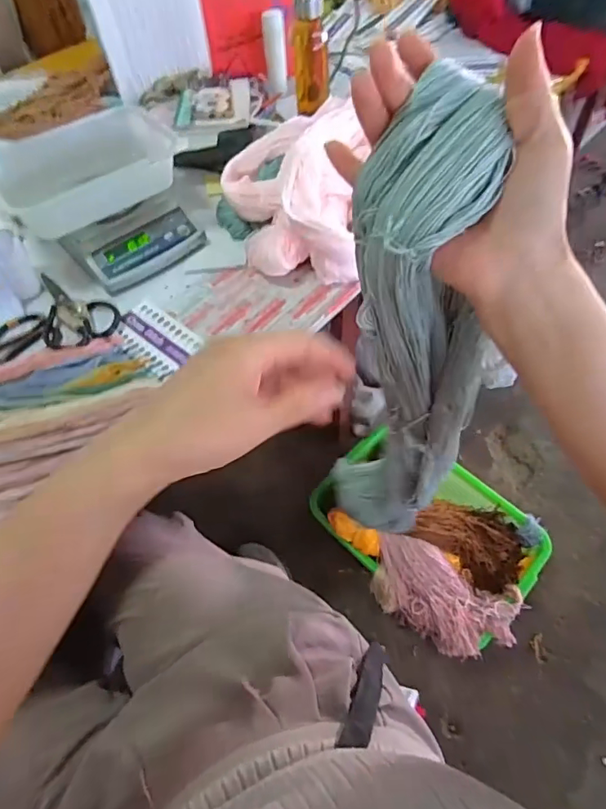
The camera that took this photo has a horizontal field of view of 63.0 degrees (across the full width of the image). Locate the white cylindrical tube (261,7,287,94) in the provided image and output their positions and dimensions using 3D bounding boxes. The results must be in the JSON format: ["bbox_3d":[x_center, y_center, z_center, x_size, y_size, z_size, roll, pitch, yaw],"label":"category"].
[{"bbox_3d":[-0.059,-0.761,1.071,0.046,0.147,0.043,-7,34,-2],"label":"white cylindrical tube"}]

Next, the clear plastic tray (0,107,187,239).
[{"bbox_3d":[-0.350,-0.397,0.816,0.306,0.078,0.189,-22,59,-12],"label":"clear plastic tray"}]

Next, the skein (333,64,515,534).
[{"bbox_3d":[0.089,-0.006,0.439,0.114,0.472,0.073,-13,51,-3],"label":"skein"}]

